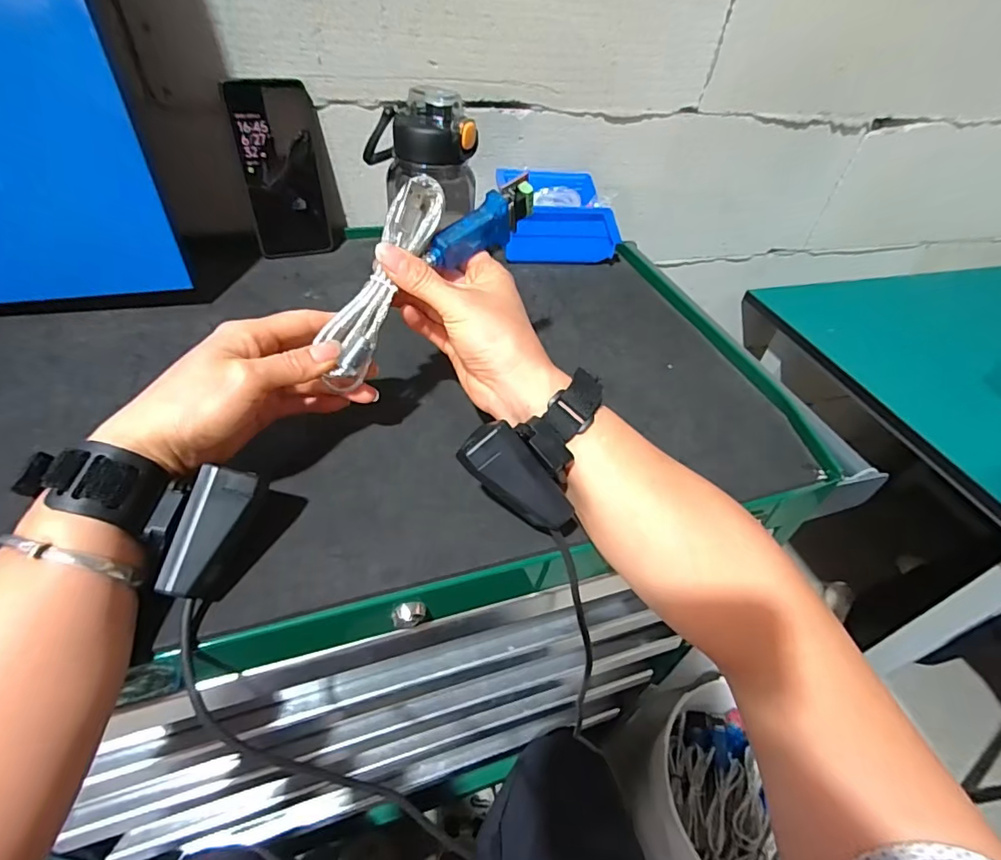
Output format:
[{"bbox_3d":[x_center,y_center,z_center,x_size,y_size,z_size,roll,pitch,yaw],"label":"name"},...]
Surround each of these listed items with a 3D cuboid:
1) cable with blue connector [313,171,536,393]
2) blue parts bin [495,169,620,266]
[{"bbox_3d":[-0.054,-0.108,0.327,0.036,0.065,0.182,39,82,28],"label":"cable with blue connector"},{"bbox_3d":[0.064,-0.255,0.613,0.132,0.072,0.106,-2,45,-9],"label":"blue parts bin"}]

